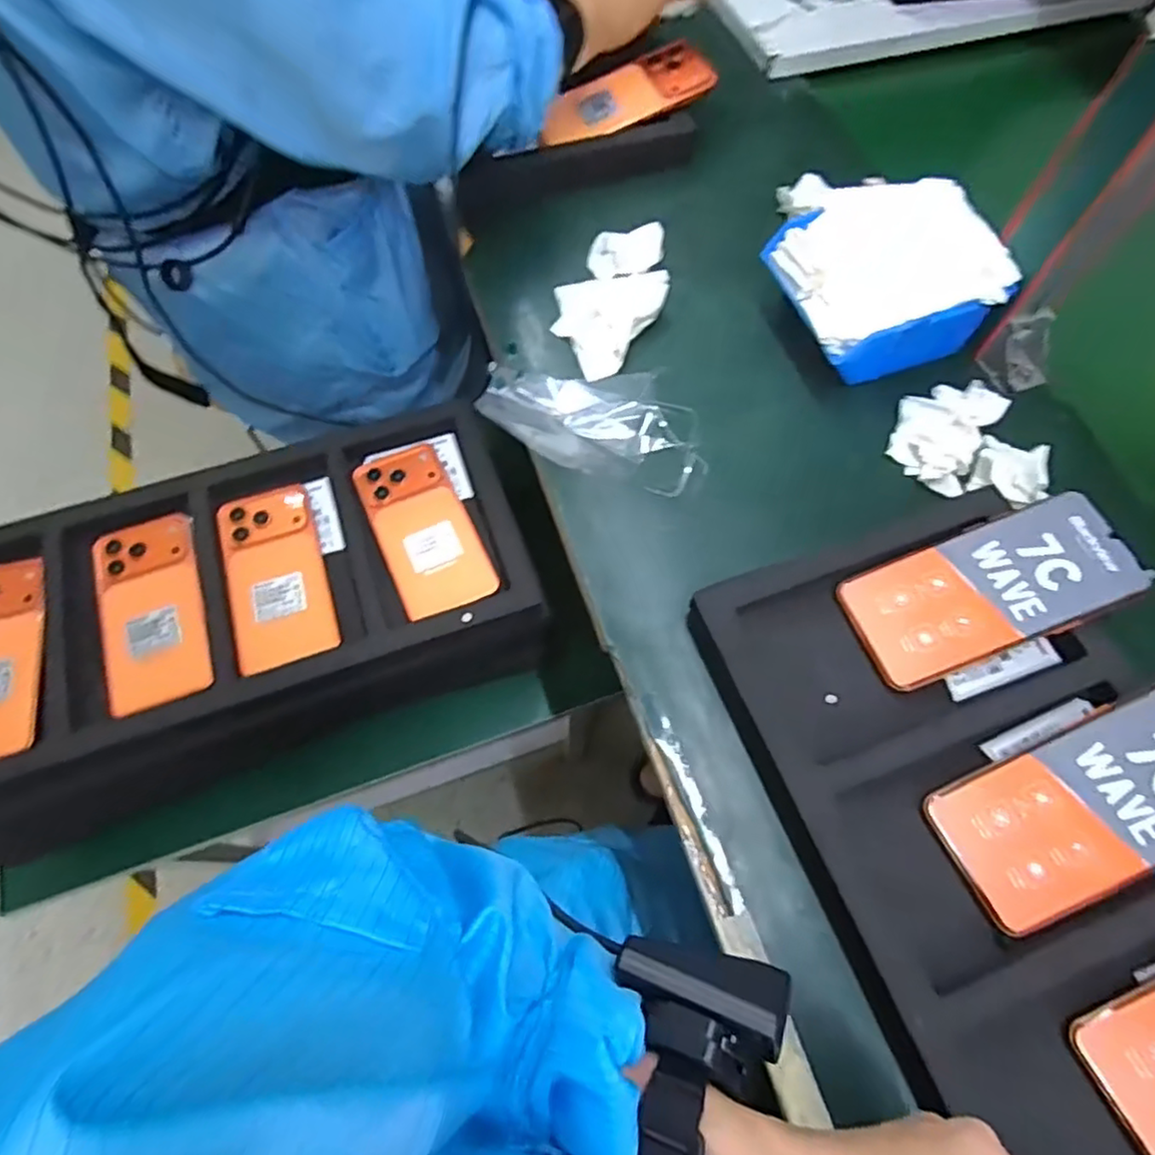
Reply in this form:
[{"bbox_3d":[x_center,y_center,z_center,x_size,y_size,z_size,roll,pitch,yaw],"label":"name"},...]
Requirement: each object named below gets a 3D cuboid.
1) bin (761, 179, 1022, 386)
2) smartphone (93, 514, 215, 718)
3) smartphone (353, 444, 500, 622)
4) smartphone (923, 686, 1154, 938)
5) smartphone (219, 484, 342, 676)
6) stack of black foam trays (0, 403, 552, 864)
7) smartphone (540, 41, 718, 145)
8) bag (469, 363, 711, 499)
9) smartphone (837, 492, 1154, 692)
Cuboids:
[{"bbox_3d":[0.227,-0.226,0.500,0.141,0.071,0.139,-17,68,-9],"label":"bin"},{"bbox_3d":[-0.345,0.025,0.532,0.079,0.011,0.163,-19,66,-8],"label":"smartphone"},{"bbox_3d":[-0.130,-0.042,0.567,0.077,0.012,0.162,-23,67,-10],"label":"smartphone"},{"bbox_3d":[0.279,0.123,0.356,0.160,0.011,0.074,-28,67,3],"label":"smartphone"},{"bbox_3d":[-0.250,-0.004,0.548,0.077,0.012,0.164,-18,66,-8],"label":"smartphone"},{"bbox_3d":[-0.287,0.040,0.593,0.492,0.150,0.260,-18,68,-9],"label":"stack of black foam trays"},{"bbox_3d":[0.043,-0.438,0.597,0.152,0.007,0.069,-18,71,3],"label":"smartphone"},{"bbox_3d":[0.012,-0.121,0.490,0.164,0.020,0.099,16,67,6],"label":"bag"},{"bbox_3d":[0.252,0.008,0.407,0.160,0.010,0.076,-23,66,5],"label":"smartphone"}]

